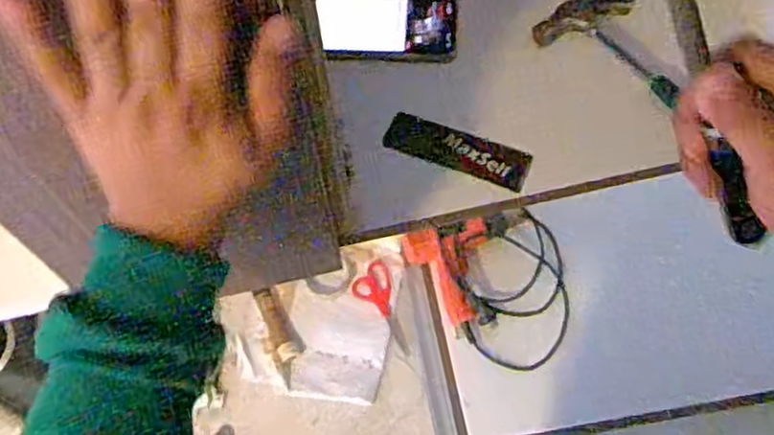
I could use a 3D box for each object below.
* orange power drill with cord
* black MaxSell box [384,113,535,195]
[{"bbox_3d":[0.175,0.123,1.169,0.270,0.081,0.271,-5,62,-1],"label":"orange power drill with cord"},{"bbox_3d":[0.065,-0.061,0.627,0.131,0.019,0.032,18,64,12],"label":"black MaxSell box"}]

